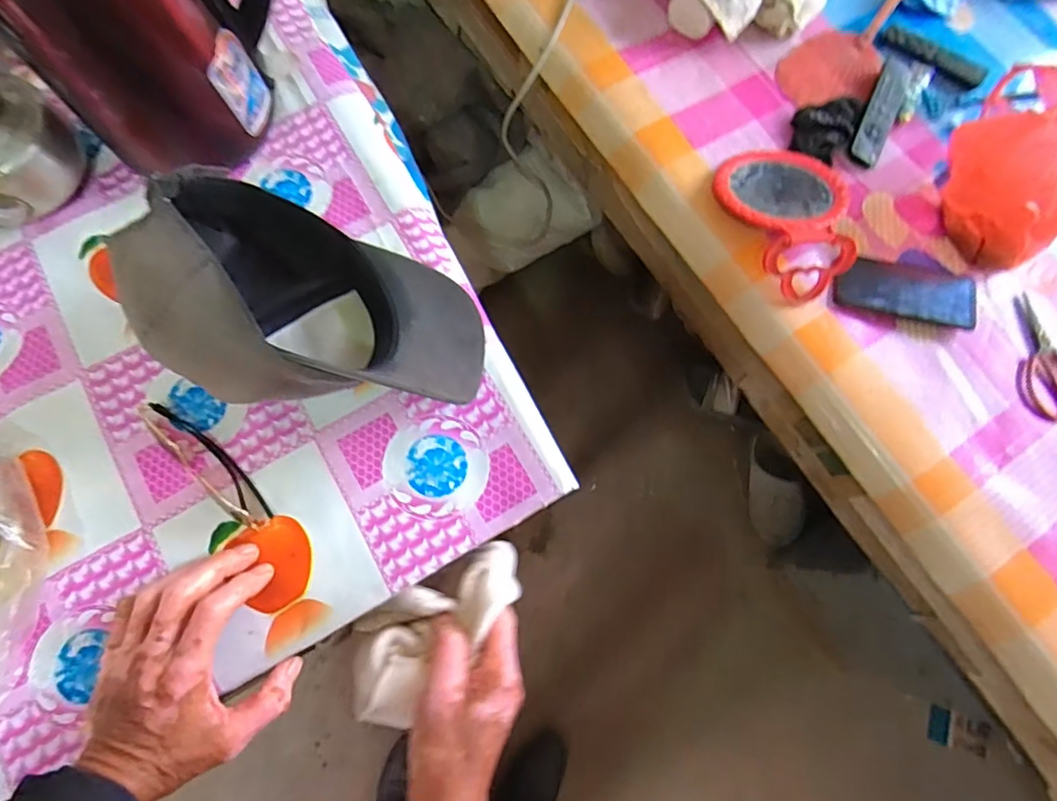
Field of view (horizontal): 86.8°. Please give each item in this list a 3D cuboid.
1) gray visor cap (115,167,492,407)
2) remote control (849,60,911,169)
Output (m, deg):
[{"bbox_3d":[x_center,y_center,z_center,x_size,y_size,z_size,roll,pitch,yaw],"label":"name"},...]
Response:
[{"bbox_3d":[-0.166,-0.072,0.422,0.261,0.131,0.166,19,77,4],"label":"gray visor cap"},{"bbox_3d":[0.475,-0.394,0.748,0.039,0.015,0.178,24,77,5],"label":"remote control"}]

